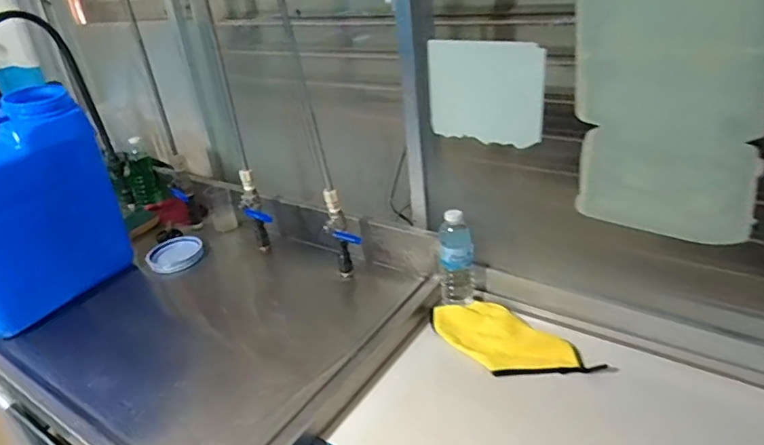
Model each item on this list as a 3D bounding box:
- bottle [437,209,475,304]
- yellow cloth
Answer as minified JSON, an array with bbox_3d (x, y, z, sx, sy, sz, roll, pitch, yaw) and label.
[{"bbox_3d":[0.143,0.058,0.993,0.069,0.181,0.067,-2,28,8],"label":"bottle"},{"bbox_3d":[0.219,0.202,0.917,0.143,0.029,0.267,-24,33,-29],"label":"yellow cloth"}]

